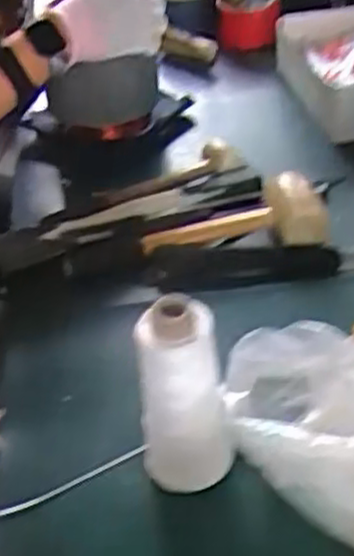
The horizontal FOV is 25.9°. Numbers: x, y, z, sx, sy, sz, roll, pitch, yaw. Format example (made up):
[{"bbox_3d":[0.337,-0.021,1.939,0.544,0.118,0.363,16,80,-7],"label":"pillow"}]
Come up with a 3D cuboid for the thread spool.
[{"bbox_3d":[0.004,0.100,0.585,0.063,0.186,0.057,-10,40,-4],"label":"thread spool"}]

